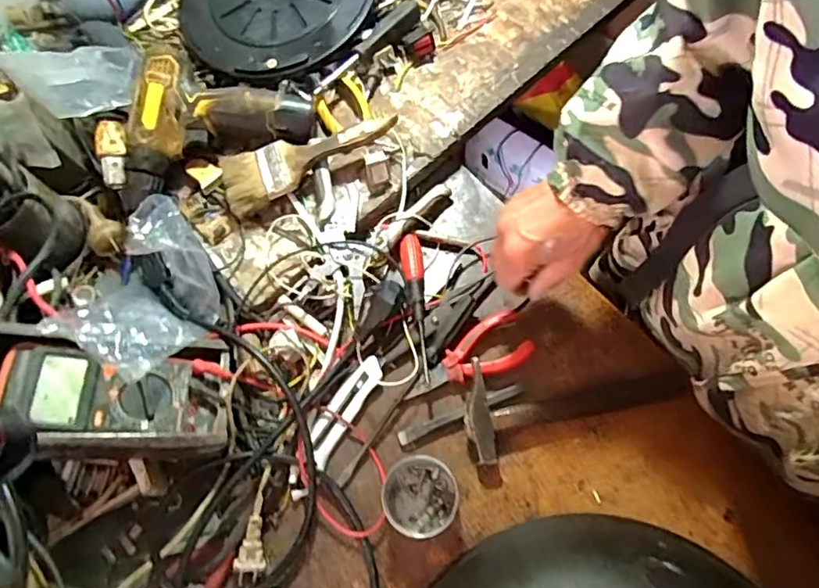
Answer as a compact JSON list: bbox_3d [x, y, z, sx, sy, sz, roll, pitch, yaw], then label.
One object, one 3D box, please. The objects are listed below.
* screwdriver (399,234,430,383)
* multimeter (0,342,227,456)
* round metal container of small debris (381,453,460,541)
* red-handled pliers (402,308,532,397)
[{"bbox_3d":[0.008,0.010,0.585,0.021,0.018,0.156,-7,69,1],"label":"screwdriver"},{"bbox_3d":[-0.257,0.096,0.501,0.184,0.037,0.087,12,70,-20],"label":"multimeter"},{"bbox_3d":[0.009,0.180,0.511,0.066,0.040,0.065,-1,70,3],"label":"round metal container of small debris"},{"bbox_3d":[0.055,0.062,0.562,0.128,0.019,0.052,-23,70,-5],"label":"red-handled pliers"}]

